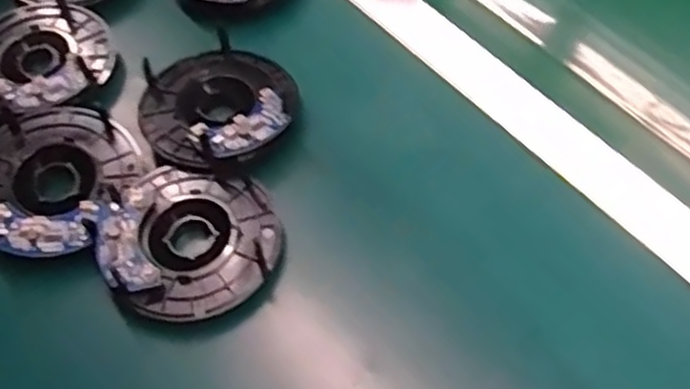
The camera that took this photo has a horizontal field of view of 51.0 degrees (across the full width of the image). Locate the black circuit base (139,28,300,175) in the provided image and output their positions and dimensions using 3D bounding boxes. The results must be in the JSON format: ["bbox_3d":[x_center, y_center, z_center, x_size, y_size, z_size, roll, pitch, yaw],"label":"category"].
[{"bbox_3d":[-0.083,-0.063,0.467,0.097,0.022,0.107,-21,59,-11],"label":"black circuit base"}]

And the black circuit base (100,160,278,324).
[{"bbox_3d":[-0.090,0.024,0.420,0.099,0.020,0.097,-1,57,2],"label":"black circuit base"}]

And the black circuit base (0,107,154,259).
[{"bbox_3d":[-0.179,-0.012,0.442,0.097,0.014,0.102,27,62,18],"label":"black circuit base"}]

